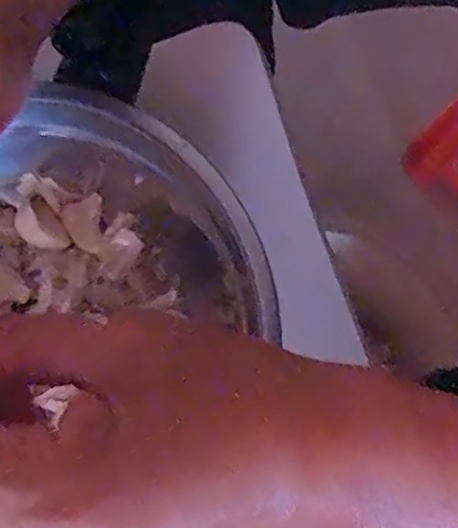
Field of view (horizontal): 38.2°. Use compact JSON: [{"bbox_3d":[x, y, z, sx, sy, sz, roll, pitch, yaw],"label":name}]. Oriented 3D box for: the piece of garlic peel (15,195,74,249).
[{"bbox_3d":[-0.093,-0.019,0.324,0.020,0.012,0.030,-41,77,-8],"label":"piece of garlic peel"}]

